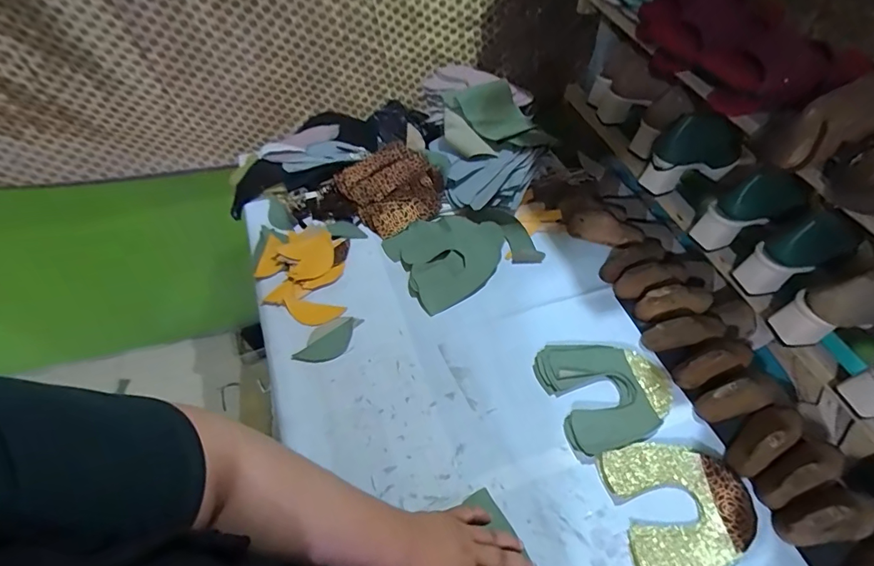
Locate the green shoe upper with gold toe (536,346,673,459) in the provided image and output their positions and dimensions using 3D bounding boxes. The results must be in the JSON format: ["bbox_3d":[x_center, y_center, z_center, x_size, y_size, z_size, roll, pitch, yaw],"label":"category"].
[{"bbox_3d":[0.252,0.152,0.658,0.176,0.018,0.159,-14,53,-11],"label":"green shoe upper with gold toe"}]

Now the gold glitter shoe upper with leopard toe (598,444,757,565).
[{"bbox_3d":[0.304,0.278,0.553,0.156,0.017,0.159,-7,52,-5],"label":"gold glitter shoe upper with leopard toe"}]

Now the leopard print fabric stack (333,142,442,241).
[{"bbox_3d":[-0.088,-0.192,0.889,0.162,0.069,0.174,-33,58,-23],"label":"leopard print fabric stack"}]

